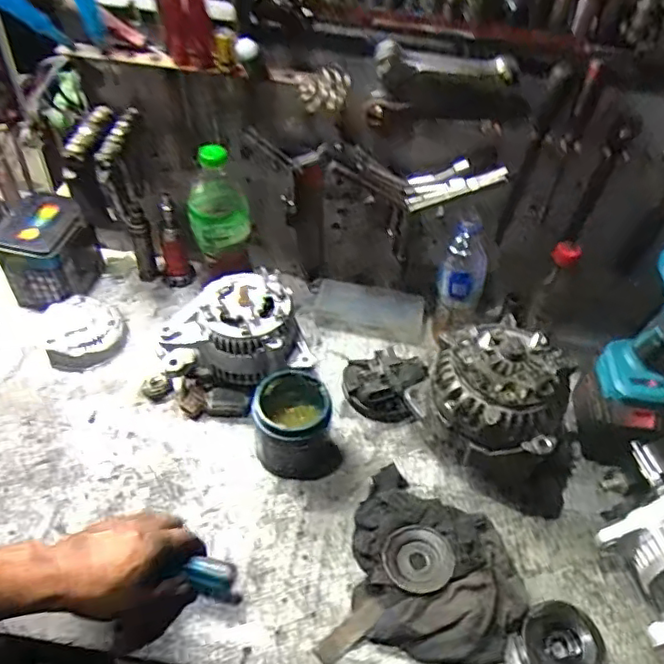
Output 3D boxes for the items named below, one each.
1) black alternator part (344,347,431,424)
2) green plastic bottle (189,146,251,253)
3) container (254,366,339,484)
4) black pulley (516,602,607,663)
[{"bbox_3d":[0.067,0.067,0.806,0.110,0.059,0.094,18,48,11],"label":"black alternator part"},{"bbox_3d":[-0.146,-0.177,0.772,0.082,0.130,0.083,-3,47,-8],"label":"green plastic bottle"},{"bbox_3d":[-0.042,0.107,0.732,0.101,0.096,0.105,-1,47,-6],"label":"container"},{"bbox_3d":[0.229,0.316,0.598,0.073,0.046,0.084,-5,48,-10],"label":"black pulley"}]

